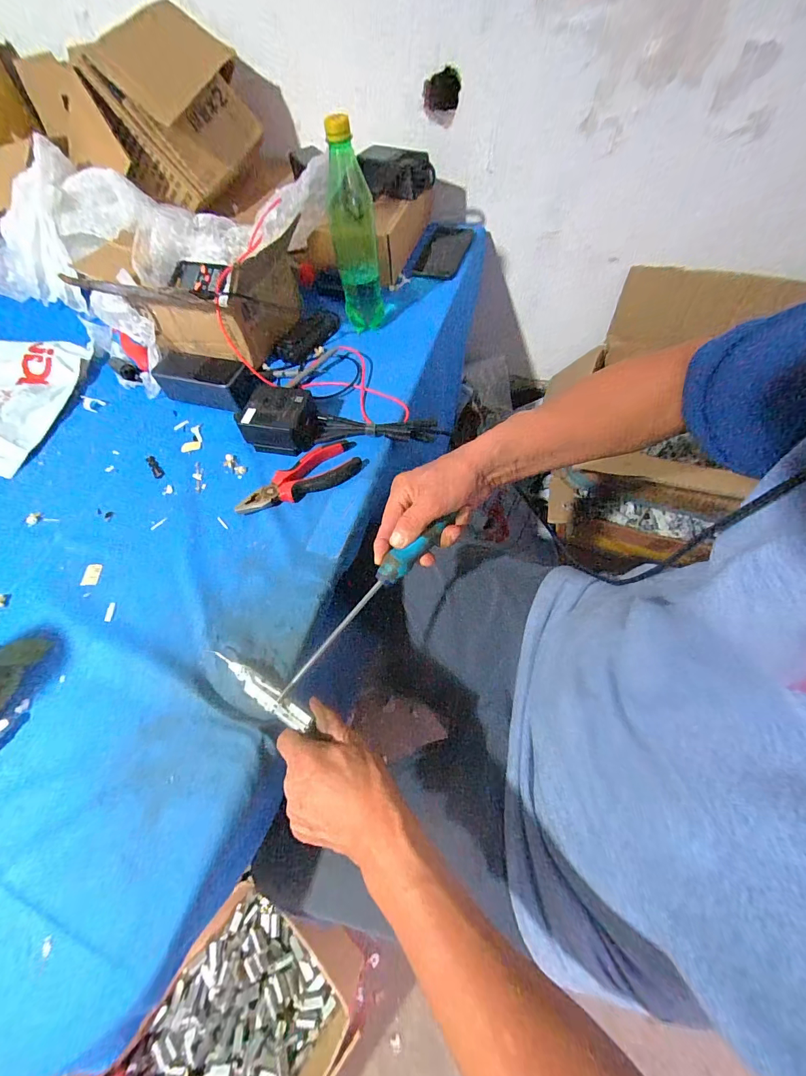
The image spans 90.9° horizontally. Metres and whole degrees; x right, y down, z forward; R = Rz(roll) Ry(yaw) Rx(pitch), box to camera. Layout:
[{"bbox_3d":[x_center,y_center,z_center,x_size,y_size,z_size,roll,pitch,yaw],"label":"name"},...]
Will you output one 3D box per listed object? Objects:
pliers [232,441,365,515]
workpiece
[{"bbox_3d":[-0.127,-0.073,0.487,0.157,0.023,0.052,-28,63,-11],"label":"pliers"},{"bbox_3d":[-0.133,0.137,0.364,0.119,0.019,0.018,32,68,14],"label":"workpiece"}]

